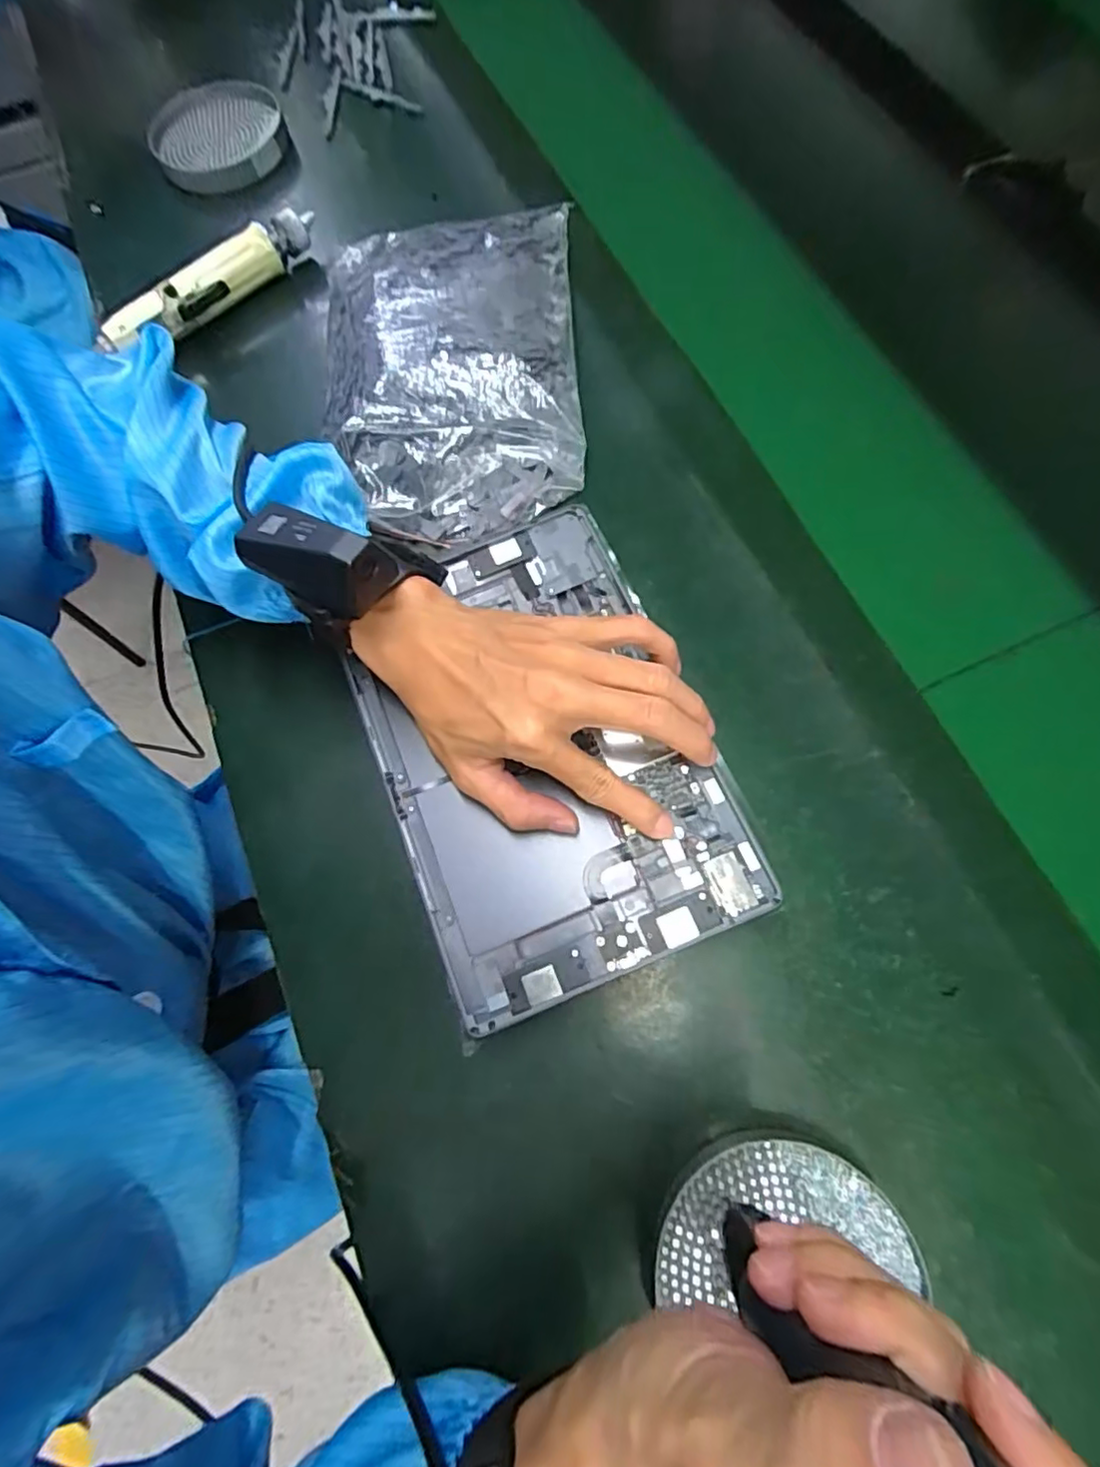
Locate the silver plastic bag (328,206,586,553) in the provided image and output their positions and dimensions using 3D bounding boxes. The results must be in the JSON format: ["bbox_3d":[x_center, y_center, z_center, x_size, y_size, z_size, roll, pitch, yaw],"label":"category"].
[{"bbox_3d":[-0.071,-0.266,0.439,0.178,0.034,0.282,-4,71,0],"label":"silver plastic bag"}]

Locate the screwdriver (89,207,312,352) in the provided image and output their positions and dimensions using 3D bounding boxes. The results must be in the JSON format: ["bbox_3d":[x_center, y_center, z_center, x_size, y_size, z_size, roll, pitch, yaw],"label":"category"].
[{"bbox_3d":[-0.253,-0.342,0.477,0.186,0.039,0.038,-40,75,-11],"label":"screwdriver"}]

